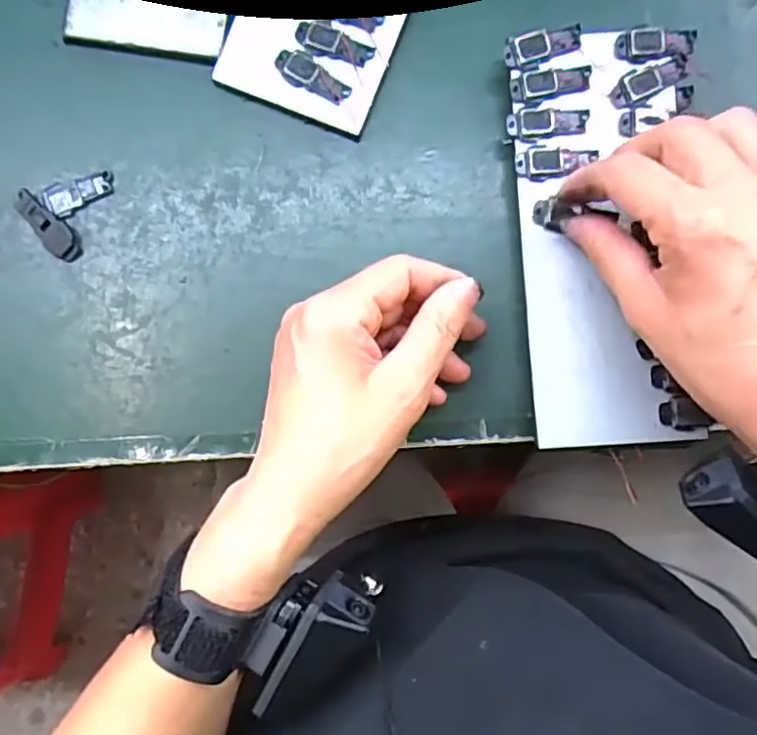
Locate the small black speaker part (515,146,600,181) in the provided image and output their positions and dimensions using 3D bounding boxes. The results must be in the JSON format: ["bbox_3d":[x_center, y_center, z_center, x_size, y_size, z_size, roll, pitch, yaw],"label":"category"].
[{"bbox_3d":[0.087,-0.100,0.315,0.039,0.004,0.016,-4,88,-1],"label":"small black speaker part"}]

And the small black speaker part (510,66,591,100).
[{"bbox_3d":[0.085,-0.140,0.316,0.039,0.004,0.012,-8,96,-2],"label":"small black speaker part"}]

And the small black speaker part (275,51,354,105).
[{"bbox_3d":[-0.034,-0.147,0.326,0.040,0.004,0.014,32,88,1],"label":"small black speaker part"}]

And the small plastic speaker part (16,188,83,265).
[{"bbox_3d":[-0.167,-0.072,0.325,0.015,0.004,0.043,-44,88,-2],"label":"small plastic speaker part"}]

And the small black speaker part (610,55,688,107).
[{"bbox_3d":[0.133,-0.141,0.315,0.040,0.004,0.015,-26,88,-1],"label":"small black speaker part"}]

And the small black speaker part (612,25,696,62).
[{"bbox_3d":[0.137,-0.159,0.315,0.040,0.005,0.015,-3,87,0],"label":"small black speaker part"}]

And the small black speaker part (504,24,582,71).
[{"bbox_3d":[0.082,-0.156,0.314,0.039,0.005,0.016,-14,94,-5],"label":"small black speaker part"}]

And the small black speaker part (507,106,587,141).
[{"bbox_3d":[0.083,-0.119,0.314,0.039,0.004,0.015,4,92,0],"label":"small black speaker part"}]

